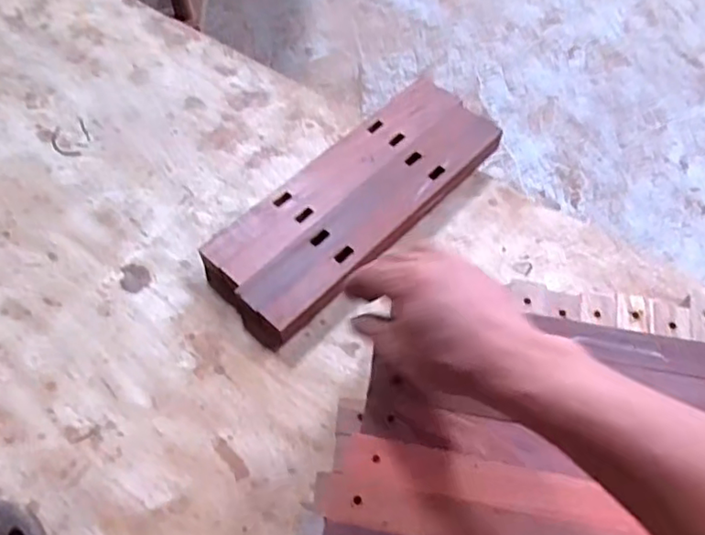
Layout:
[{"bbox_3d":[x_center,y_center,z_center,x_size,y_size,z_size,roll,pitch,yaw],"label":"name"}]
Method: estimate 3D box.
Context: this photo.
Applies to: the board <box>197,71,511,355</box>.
[{"bbox_3d":[0.008,-0.066,0.640,0.129,0.047,0.334,40,66,20],"label":"board"}]

